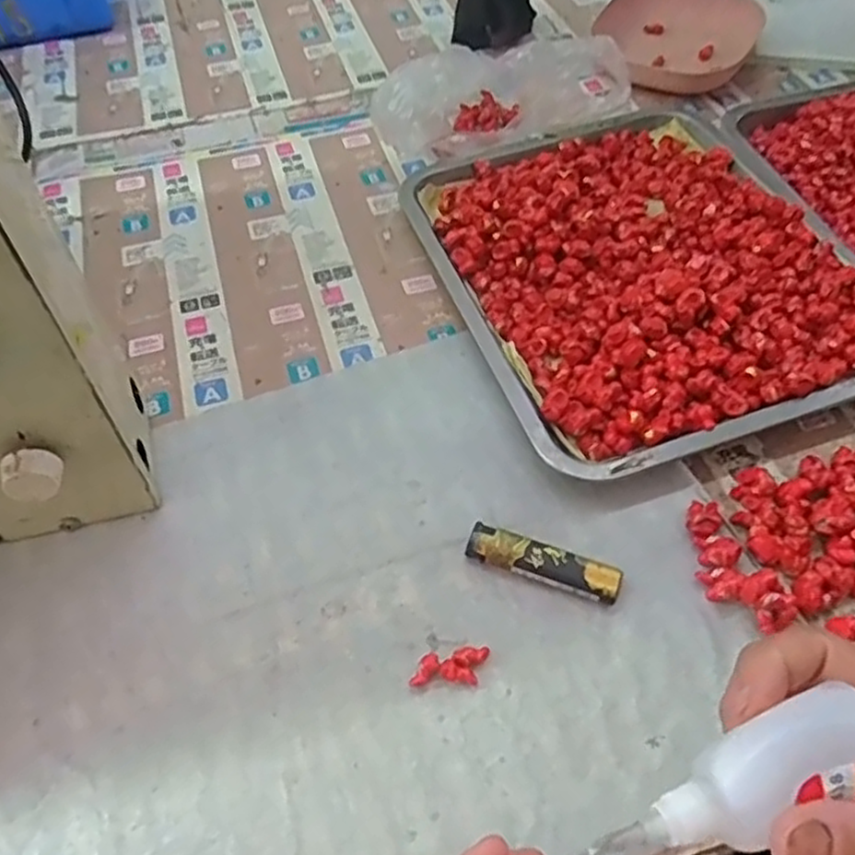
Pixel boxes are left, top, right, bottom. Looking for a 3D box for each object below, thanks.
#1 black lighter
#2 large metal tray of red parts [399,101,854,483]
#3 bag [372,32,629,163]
[{"bbox_3d":[0.060,0.071,0.379,0.079,0.011,0.020,19,57,15],"label":"black lighter"},{"bbox_3d":[0.142,-0.120,0.502,0.259,0.034,0.313,-18,56,-10],"label":"large metal tray of red parts"},{"bbox_3d":[0.047,-0.267,0.581,0.177,0.081,0.122,-13,55,-7],"label":"bag"}]

